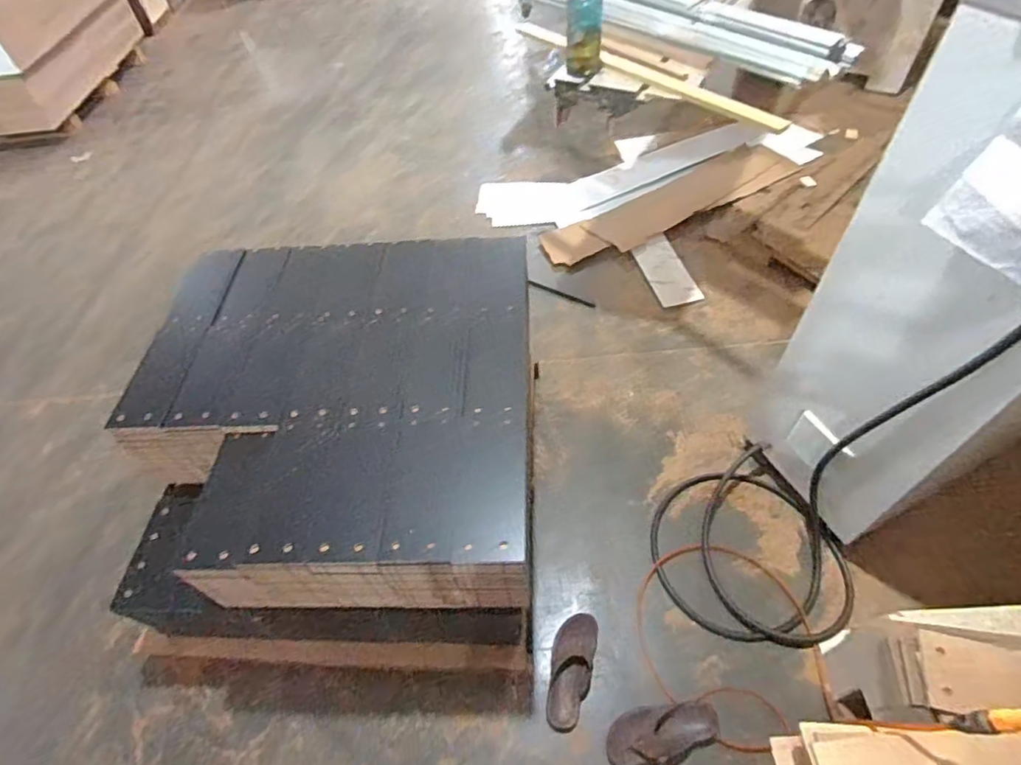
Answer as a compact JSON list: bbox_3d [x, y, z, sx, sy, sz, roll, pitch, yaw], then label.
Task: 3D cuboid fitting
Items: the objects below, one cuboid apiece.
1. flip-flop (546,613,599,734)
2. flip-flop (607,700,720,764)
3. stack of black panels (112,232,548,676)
[{"bbox_3d":[0.148,0.698,1.340,0.100,0.040,0.261,10,54,12],"label":"flip-flop"},{"bbox_3d":[0.348,0.798,1.243,0.254,0.041,0.109,-8,52,-1],"label":"flip-flop"},{"bbox_3d":[-0.411,0.163,1.454,0.943,0.607,0.914,1,52,5],"label":"stack of black panels"}]

